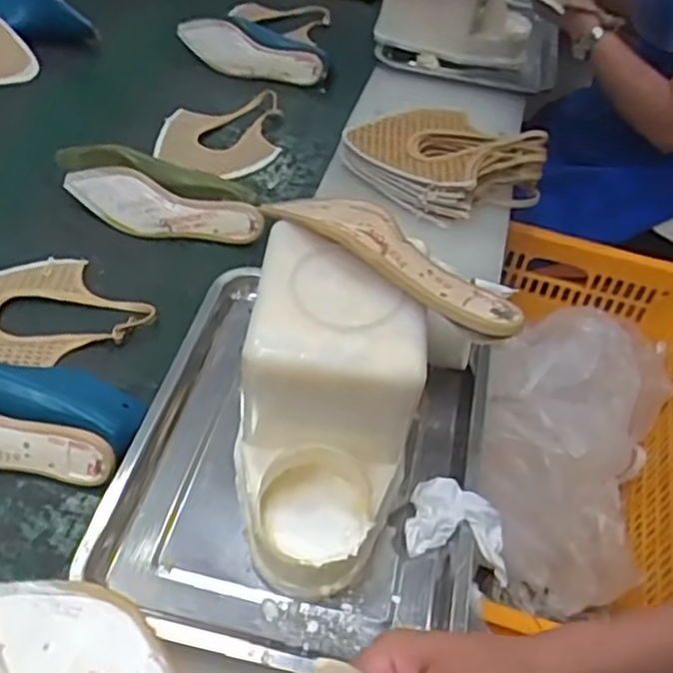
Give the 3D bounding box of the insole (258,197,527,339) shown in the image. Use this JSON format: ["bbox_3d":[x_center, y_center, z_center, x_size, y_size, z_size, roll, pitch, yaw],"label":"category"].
[{"bbox_3d":[0.040,-0.067,0.539,0.222,0.031,0.053,31,51,25],"label":"insole"}]

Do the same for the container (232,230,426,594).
[{"bbox_3d":[-0.012,0.062,0.550,0.144,0.187,0.208,15,47,5],"label":"container"}]

